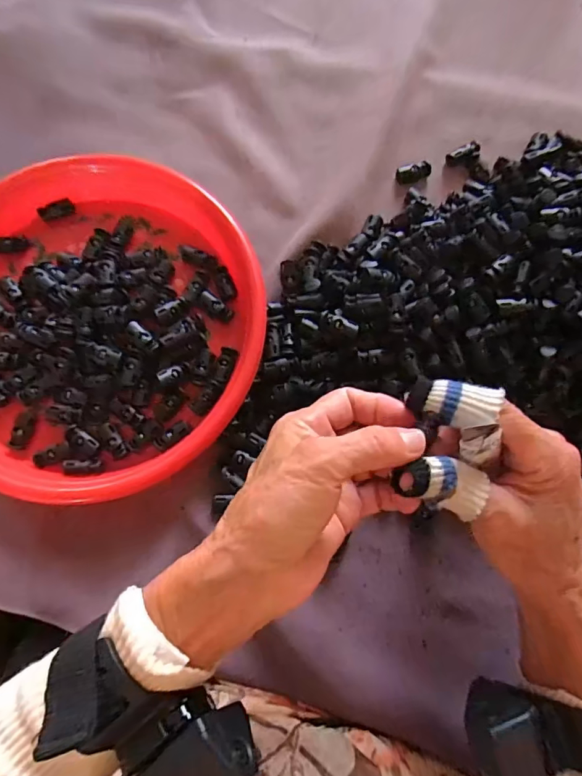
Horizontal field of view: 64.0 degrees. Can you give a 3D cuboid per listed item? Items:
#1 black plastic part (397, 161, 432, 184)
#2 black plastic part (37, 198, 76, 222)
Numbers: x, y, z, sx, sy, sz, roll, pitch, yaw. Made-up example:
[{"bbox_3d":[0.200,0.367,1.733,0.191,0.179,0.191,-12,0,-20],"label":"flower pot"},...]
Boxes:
[{"bbox_3d":[0.100,-0.177,0.380,0.028,0.007,0.015,-22,79,-4],"label":"black plastic part"},{"bbox_3d":[-0.189,-0.144,0.376,0.027,0.010,0.008,-26,79,-18],"label":"black plastic part"}]

